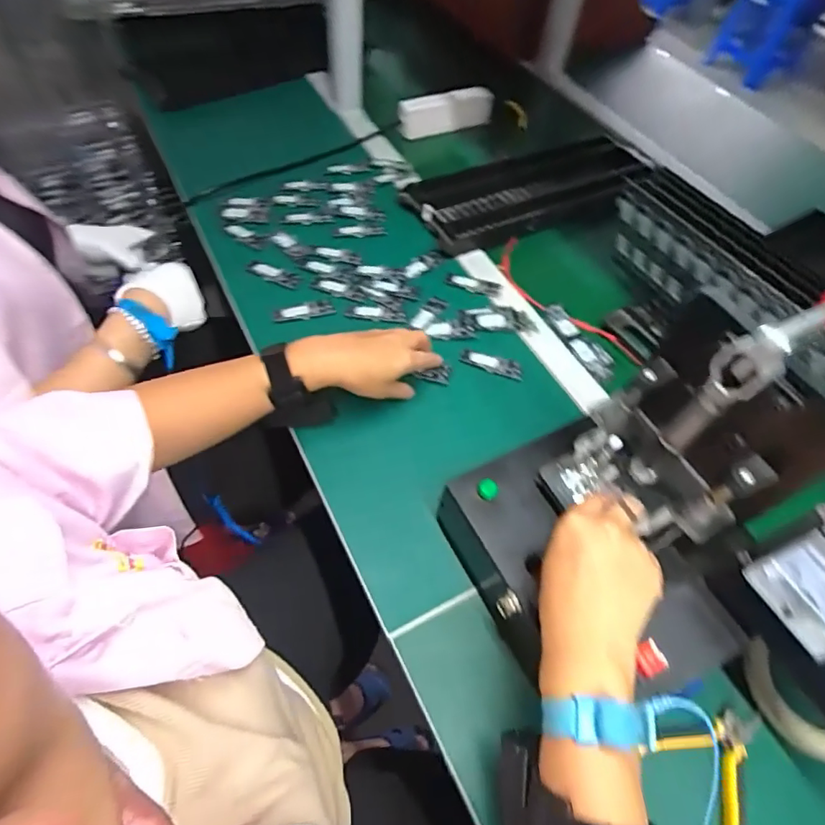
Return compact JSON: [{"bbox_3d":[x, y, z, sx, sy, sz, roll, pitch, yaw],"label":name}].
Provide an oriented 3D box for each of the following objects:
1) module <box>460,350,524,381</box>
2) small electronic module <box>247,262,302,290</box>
[{"bbox_3d":[0.092,-0.057,0.603,0.073,0.004,0.025,17,57,6],"label":"module"},{"bbox_3d":[-0.173,-0.174,0.654,0.067,0.004,0.024,22,57,9],"label":"small electronic module"}]

